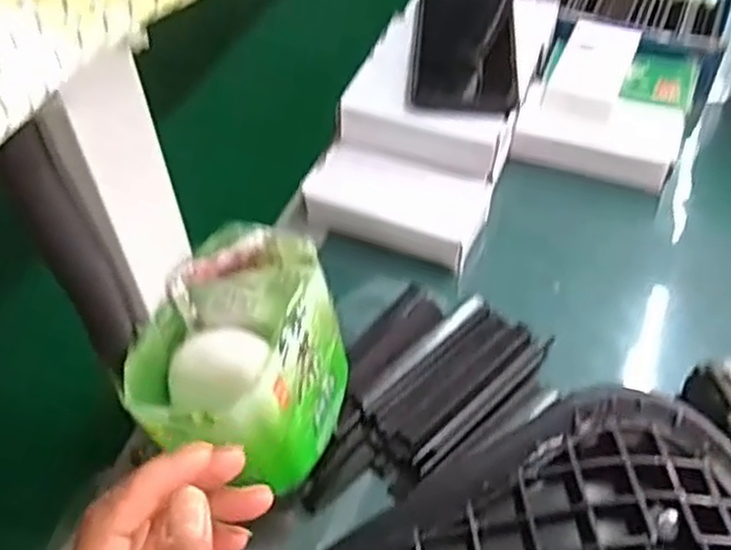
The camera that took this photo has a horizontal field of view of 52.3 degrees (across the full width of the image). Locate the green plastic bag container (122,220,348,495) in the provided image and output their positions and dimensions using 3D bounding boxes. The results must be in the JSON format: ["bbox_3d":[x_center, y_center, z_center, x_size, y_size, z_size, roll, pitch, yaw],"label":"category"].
[{"bbox_3d":[-0.058,0.043,0.370,0.081,0.085,0.108,20,53,17],"label":"green plastic bag container"}]

